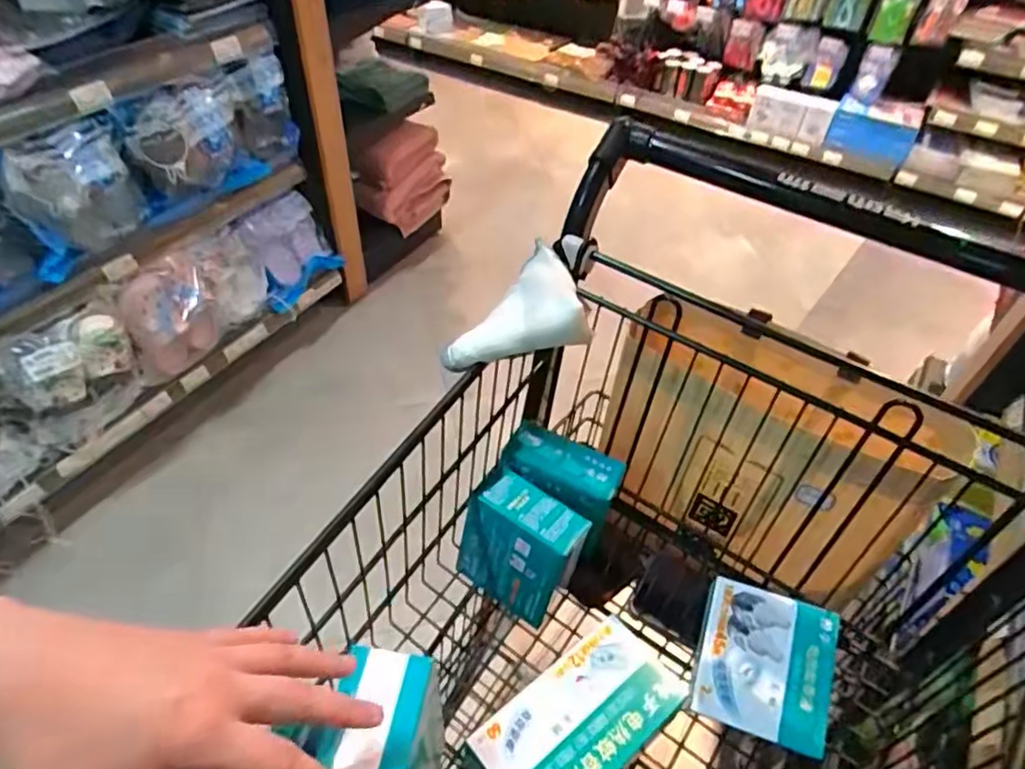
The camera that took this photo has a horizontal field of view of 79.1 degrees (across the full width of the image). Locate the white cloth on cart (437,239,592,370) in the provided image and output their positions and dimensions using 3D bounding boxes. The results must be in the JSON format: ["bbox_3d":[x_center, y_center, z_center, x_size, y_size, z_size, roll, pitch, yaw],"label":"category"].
[{"bbox_3d":[-0.004,-0.074,0.558,0.123,0.029,0.118,-17,49,7],"label":"white cloth on cart"}]

